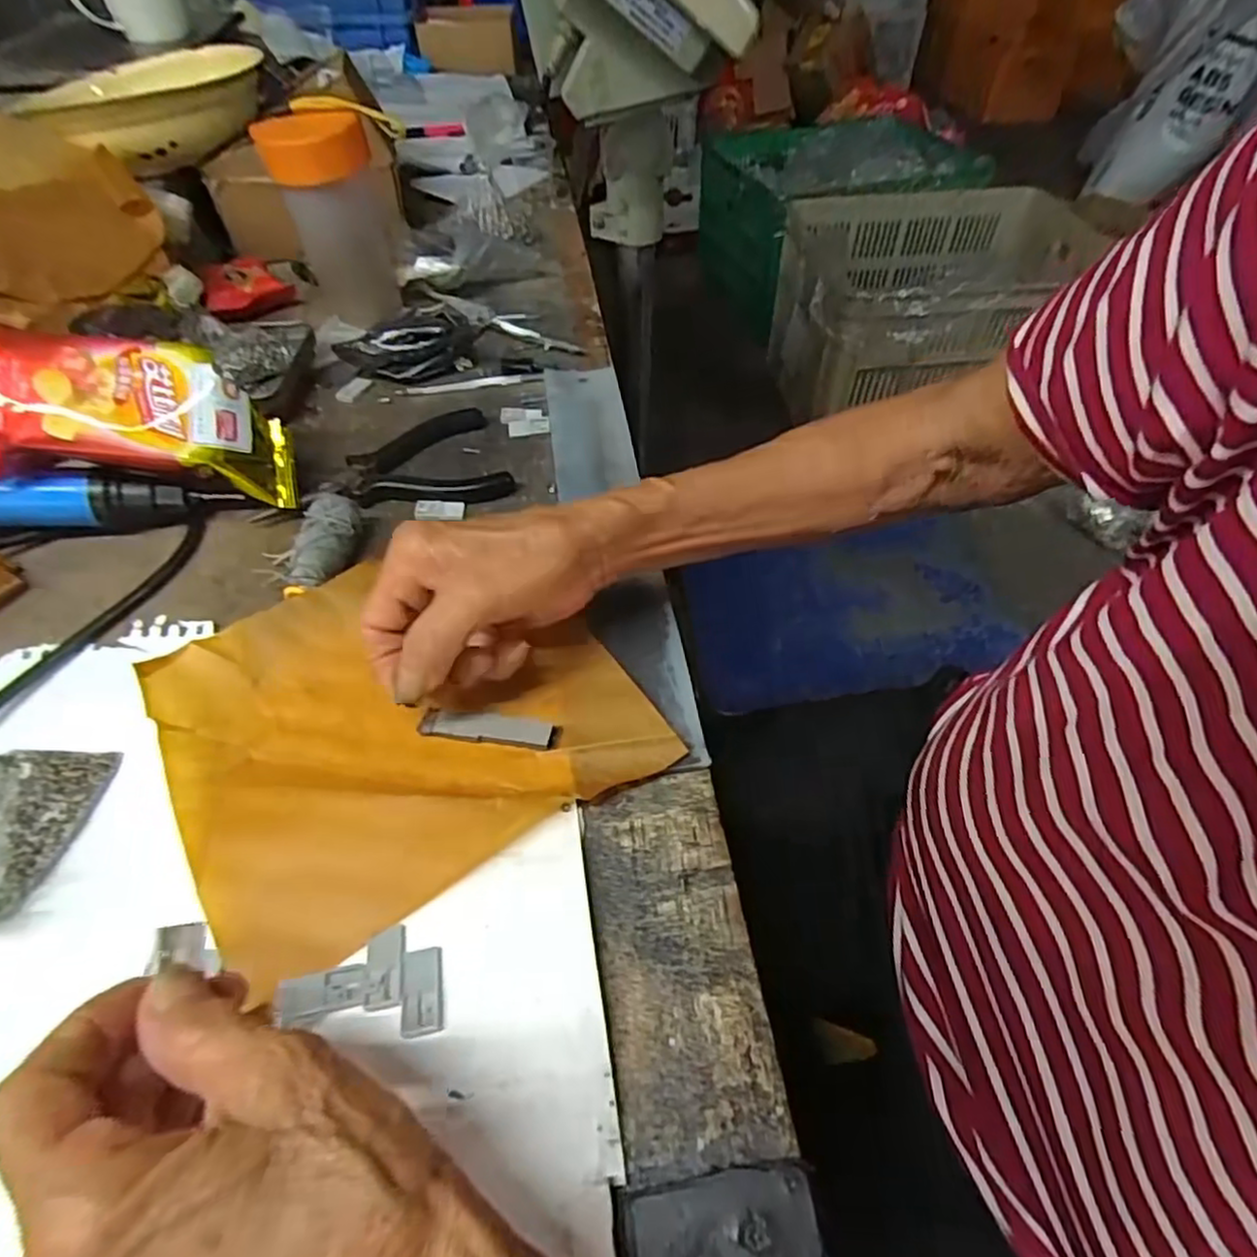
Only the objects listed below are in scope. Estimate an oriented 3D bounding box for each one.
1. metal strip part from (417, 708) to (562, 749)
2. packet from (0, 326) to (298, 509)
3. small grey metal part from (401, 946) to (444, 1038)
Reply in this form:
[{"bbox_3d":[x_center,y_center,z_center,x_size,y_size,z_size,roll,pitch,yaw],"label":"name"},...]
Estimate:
[{"bbox_3d":[-0.065,0.046,0.320,0.066,0.006,0.013,6,50,6],"label":"metal strip part"},{"bbox_3d":[-0.266,-0.116,0.380,0.151,0.033,0.076,6,85,-16],"label":"packet"},{"bbox_3d":[-0.073,0.129,0.247,0.014,0.004,0.028,-9,50,-7],"label":"small grey metal part"}]

